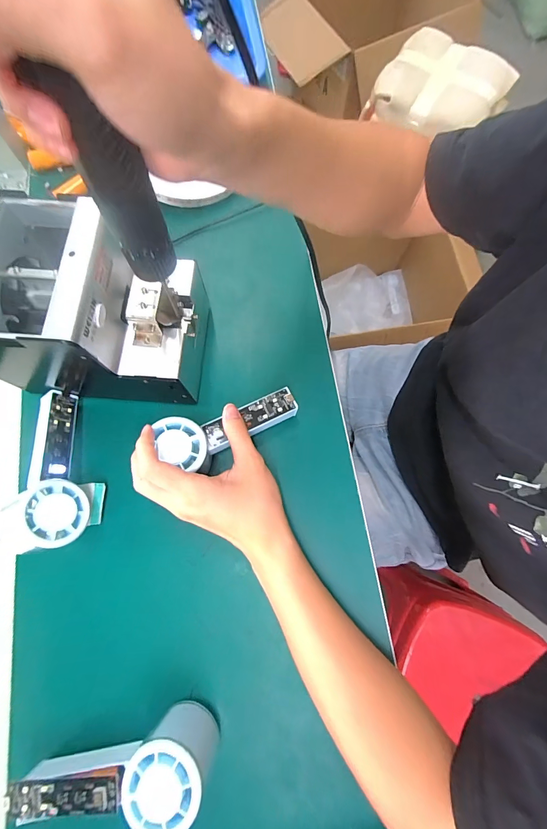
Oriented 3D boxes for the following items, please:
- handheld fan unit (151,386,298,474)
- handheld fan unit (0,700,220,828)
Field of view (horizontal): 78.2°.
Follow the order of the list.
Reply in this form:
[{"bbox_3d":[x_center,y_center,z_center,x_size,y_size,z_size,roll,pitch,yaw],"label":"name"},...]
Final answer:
[{"bbox_3d":[-0.040,0.013,0.322,0.133,0.022,0.055,-20,75,-21],"label":"handheld fan unit"},{"bbox_3d":[-0.123,0.286,0.258,0.150,0.060,0.054,-20,76,-4],"label":"handheld fan unit"}]

